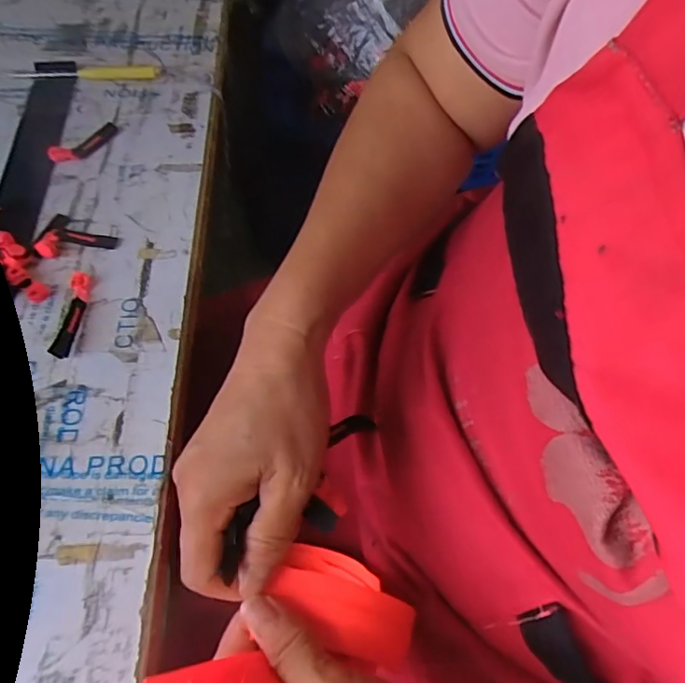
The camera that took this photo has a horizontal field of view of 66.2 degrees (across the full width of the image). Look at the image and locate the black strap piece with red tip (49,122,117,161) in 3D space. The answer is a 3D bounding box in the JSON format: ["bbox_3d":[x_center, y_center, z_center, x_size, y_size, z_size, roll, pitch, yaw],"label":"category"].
[{"bbox_3d":[-0.226,-0.175,0.464,0.021,0.011,0.063,41,66,19],"label":"black strap piece with red tip"}]

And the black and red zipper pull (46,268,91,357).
[{"bbox_3d":[-0.195,-0.021,0.378,0.014,0.010,0.069,3,60,-2],"label":"black and red zipper pull"}]

